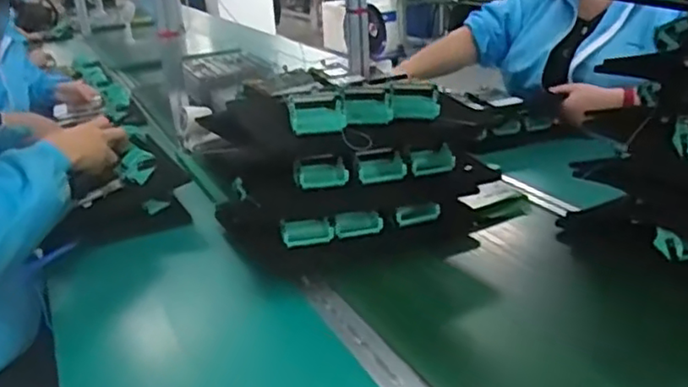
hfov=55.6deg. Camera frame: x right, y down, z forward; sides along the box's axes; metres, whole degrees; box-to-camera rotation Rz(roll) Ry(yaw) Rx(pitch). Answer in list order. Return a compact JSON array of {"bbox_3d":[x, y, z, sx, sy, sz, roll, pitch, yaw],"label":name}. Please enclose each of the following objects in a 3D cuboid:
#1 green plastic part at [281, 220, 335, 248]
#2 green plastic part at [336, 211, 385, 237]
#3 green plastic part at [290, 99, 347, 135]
[{"bbox_3d":[-0.052,0.056,0.926,0.071,0.035,0.014,-3,-8,-10],"label":"green plastic part"},{"bbox_3d":[0.022,0.044,0.938,0.070,0.034,0.008,-6,-7,-12],"label":"green plastic part"},{"bbox_3d":[-0.035,-0.102,0.867,0.071,0.033,0.046,-5,23,-3],"label":"green plastic part"}]

